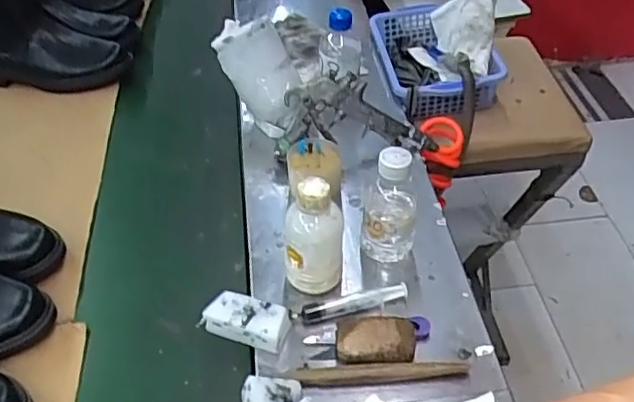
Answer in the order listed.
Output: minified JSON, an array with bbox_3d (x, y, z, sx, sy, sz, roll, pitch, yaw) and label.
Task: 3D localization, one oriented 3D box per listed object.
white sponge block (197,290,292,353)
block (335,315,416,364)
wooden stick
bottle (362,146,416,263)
[{"bbox_3d":[-0.069,0.116,0.598,0.084,0.025,0.038,12,47,15],"label":"white sponge block"},{"bbox_3d":[0.056,0.132,0.585,0.073,0.021,0.045,-1,45,3],"label":"block"},{"bbox_3d":[0.059,0.158,0.570,0.159,0.013,0.017,-4,77,1],"label":"wooden stick"},{"bbox_3d":[0.076,0.007,0.637,0.053,0.141,0.050,2,46,5],"label":"bottle"}]

